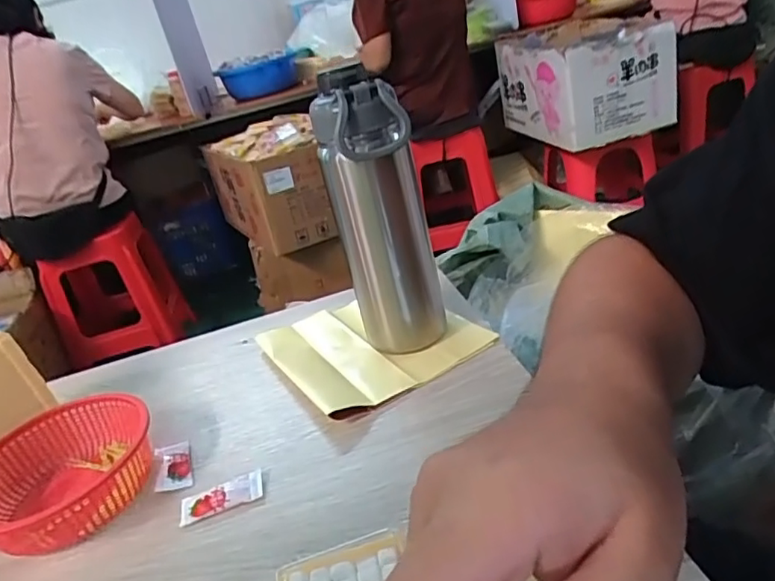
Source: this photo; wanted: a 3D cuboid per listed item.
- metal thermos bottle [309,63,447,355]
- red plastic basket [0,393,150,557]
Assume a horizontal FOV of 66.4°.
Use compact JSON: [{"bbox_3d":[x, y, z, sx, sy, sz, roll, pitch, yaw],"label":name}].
[{"bbox_3d":[-0.003,-0.054,0.481,0.080,0.234,0.067,-12,27,3],"label":"metal thermos bottle"},{"bbox_3d":[-0.240,0.135,0.445,0.127,0.045,0.127,-22,28,-16],"label":"red plastic basket"}]

